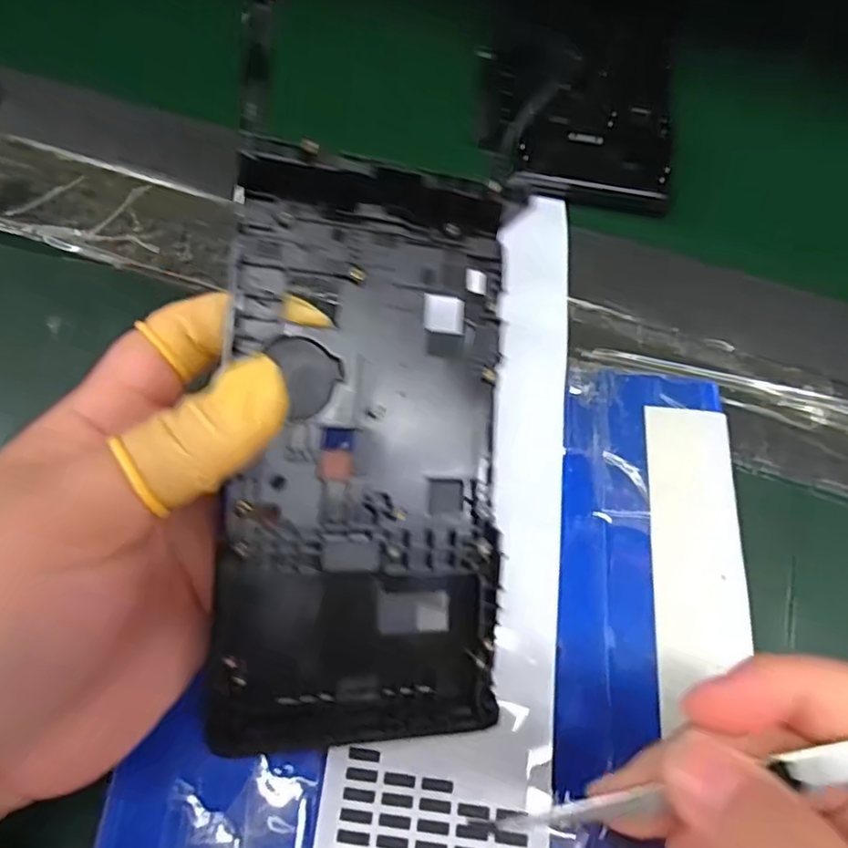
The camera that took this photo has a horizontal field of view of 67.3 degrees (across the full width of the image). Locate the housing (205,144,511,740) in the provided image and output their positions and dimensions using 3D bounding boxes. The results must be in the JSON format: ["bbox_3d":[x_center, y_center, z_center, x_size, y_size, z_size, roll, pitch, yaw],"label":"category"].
[{"bbox_3d":[-0.015,0.007,0.171,0.072,0.010,0.154,4,86,-18],"label":"housing"}]

